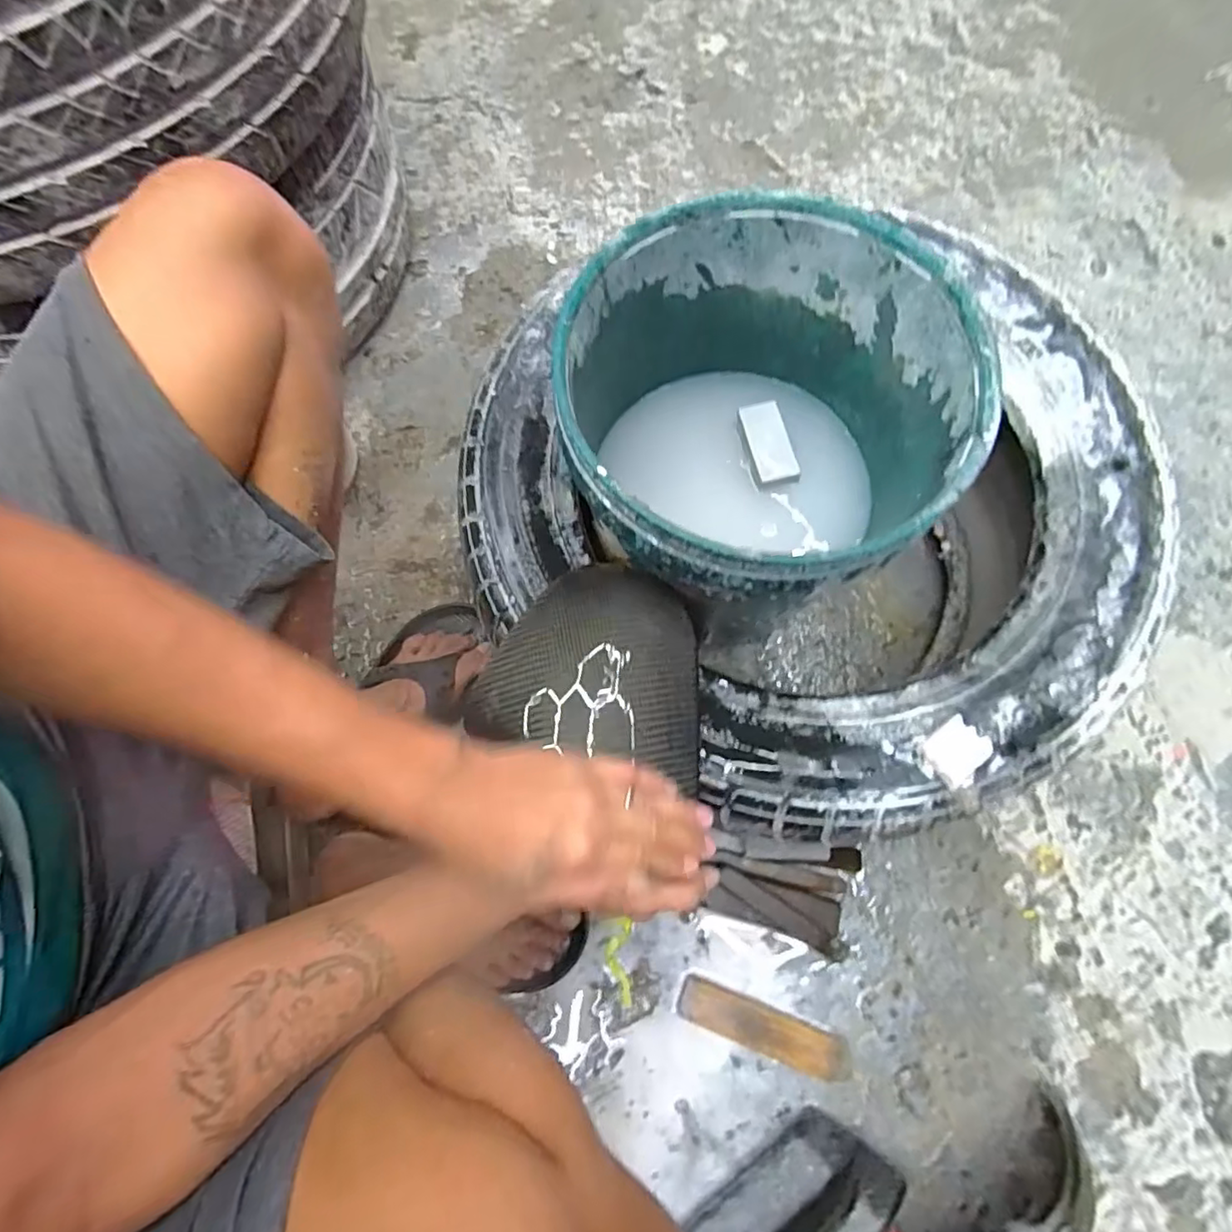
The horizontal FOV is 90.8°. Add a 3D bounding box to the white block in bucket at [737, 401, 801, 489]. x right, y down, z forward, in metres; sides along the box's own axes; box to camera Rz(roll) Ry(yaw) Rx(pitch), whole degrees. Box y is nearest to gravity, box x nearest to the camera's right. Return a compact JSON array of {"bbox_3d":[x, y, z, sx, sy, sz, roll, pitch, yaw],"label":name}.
[{"bbox_3d":[0.149,-0.167,0.596,0.040,0.017,0.086,-13,74,-4],"label":"white block in bucket"}]

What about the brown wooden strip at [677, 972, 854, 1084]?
[{"bbox_3d":[0.141,0.394,0.579,0.166,0.008,0.043,19,74,5],"label":"brown wooden strip"}]

